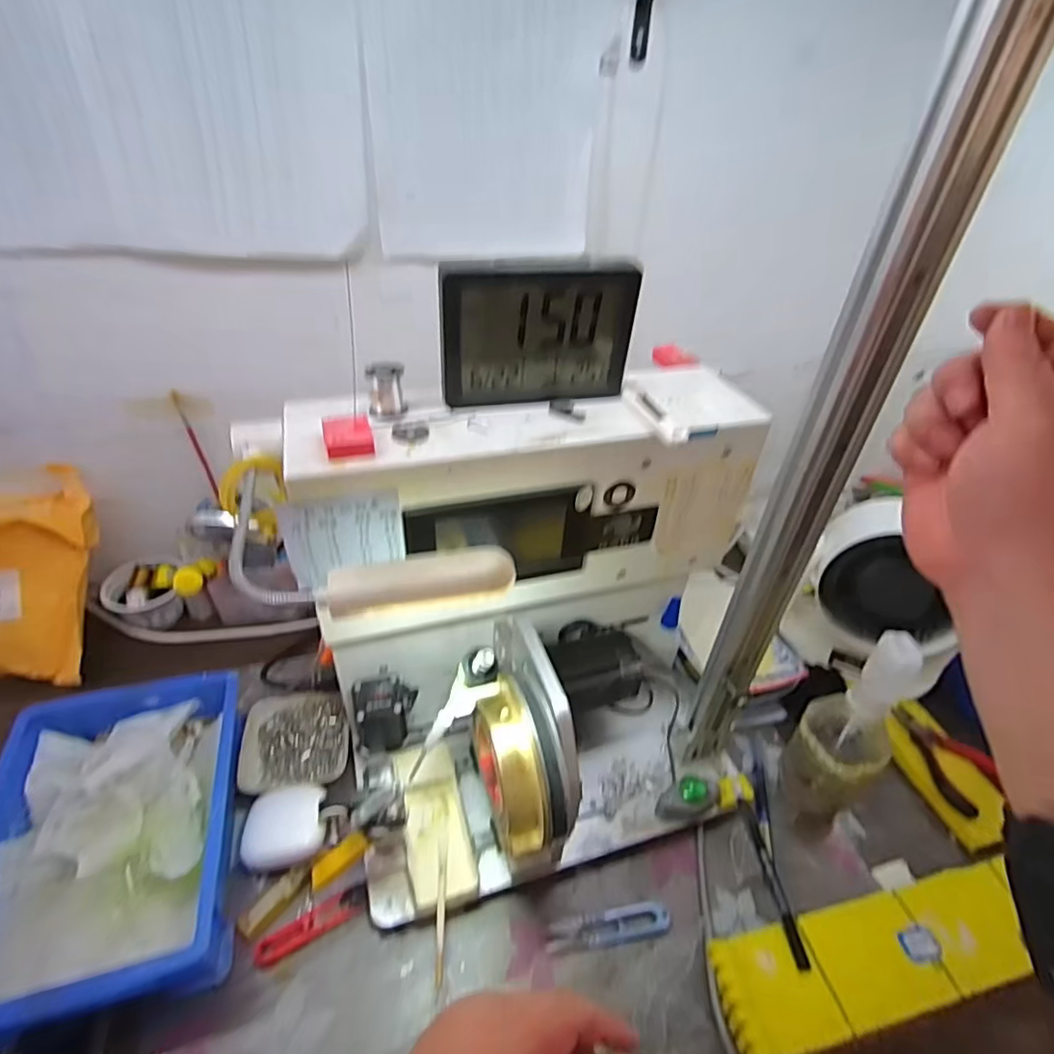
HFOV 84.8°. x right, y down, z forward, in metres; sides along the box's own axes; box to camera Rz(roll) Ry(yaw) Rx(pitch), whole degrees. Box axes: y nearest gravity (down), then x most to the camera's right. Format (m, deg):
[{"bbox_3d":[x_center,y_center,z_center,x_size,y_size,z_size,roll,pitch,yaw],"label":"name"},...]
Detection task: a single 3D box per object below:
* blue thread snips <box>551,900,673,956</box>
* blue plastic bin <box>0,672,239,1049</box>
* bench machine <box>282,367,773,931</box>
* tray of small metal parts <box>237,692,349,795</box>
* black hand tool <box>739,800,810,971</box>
[{"bbox_3d":[0.067,0.324,0.467,0.099,0.010,0.024,-3,40,-9],"label":"blue thread snips"},{"bbox_3d":[-0.331,0.245,0.471,0.176,0.069,0.249,-7,41,-15],"label":"blue plastic bin"},{"bbox_3d":[0.014,0.091,0.462,0.367,0.329,0.237,-14,43,-22],"label":"bench machine"},{"bbox_3d":[-0.226,0.210,0.565,0.098,0.022,0.098,-3,40,-10],"label":"tray of small metal parts"},{"bbox_3d":[0.202,0.286,0.472,0.012,0.013,0.120,-1,40,-8],"label":"black hand tool"}]

